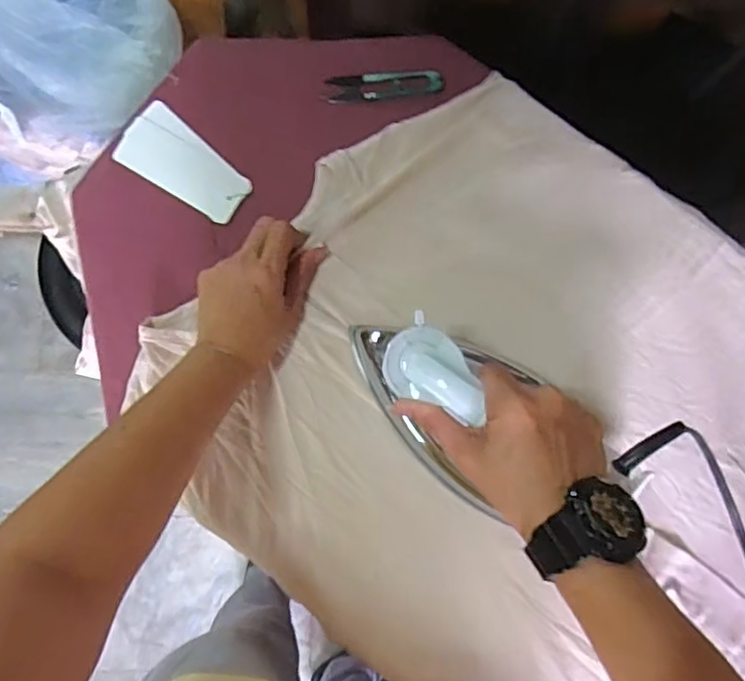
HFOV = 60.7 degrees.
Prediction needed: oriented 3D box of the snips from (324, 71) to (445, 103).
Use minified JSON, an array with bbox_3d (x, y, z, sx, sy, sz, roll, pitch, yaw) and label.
[{"bbox_3d":[0.012,-0.227,0.563,0.100,0.006,0.023,-5,81,-4],"label":"snips"}]

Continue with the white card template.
[{"bbox_3d":[-0.165,-0.156,0.562,0.121,0.005,0.062,34,81,5],"label":"white card template"}]

